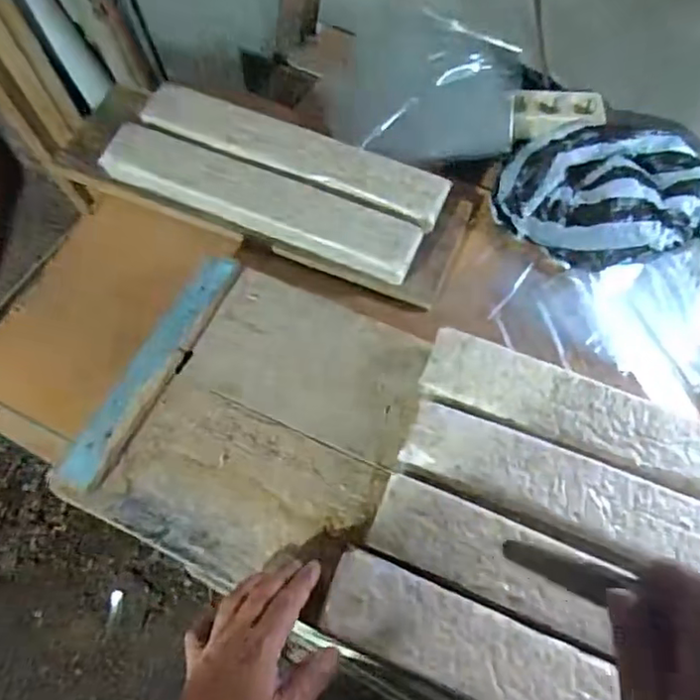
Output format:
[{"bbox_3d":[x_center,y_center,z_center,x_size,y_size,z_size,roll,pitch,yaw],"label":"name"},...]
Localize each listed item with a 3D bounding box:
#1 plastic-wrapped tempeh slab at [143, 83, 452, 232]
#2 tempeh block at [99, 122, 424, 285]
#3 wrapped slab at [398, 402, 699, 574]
[{"bbox_3d":[-0.068,-0.236,0.731,0.373,0.027,0.086,22,64,10],"label":"plastic-wrapped tempeh slab"},{"bbox_3d":[-0.101,-0.171,0.691,0.366,0.032,0.078,19,63,9],"label":"tempeh block"},{"bbox_3d":[0.225,0.141,0.512,0.366,0.032,0.070,20,63,9],"label":"wrapped slab"}]

